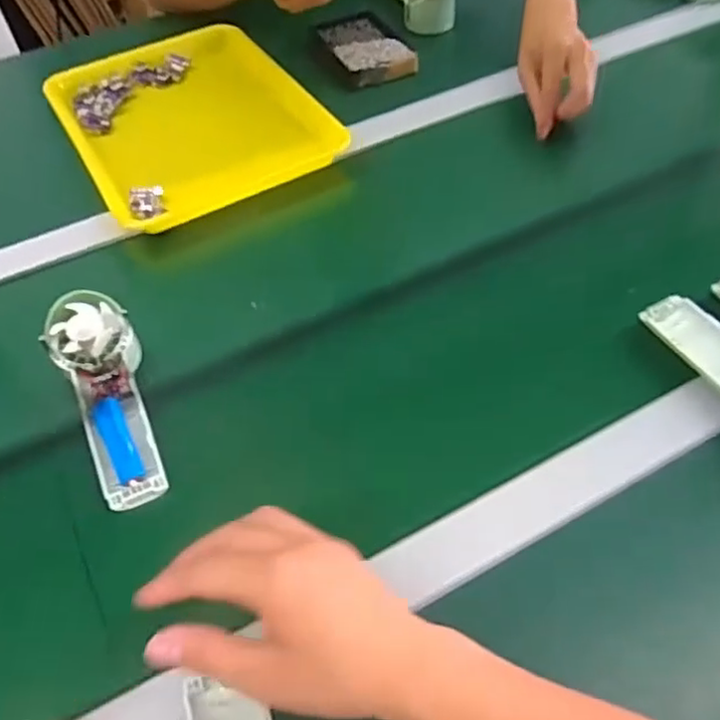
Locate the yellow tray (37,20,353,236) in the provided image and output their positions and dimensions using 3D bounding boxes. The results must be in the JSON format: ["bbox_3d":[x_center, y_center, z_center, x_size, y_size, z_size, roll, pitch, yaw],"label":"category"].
[{"bbox_3d":[-0.184,-0.272,0.723,0.256,0.034,0.306,-25,55,-17],"label":"yellow tray"}]

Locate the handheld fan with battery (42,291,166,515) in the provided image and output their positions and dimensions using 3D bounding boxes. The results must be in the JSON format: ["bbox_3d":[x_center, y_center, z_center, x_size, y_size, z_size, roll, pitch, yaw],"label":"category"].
[{"bbox_3d":[-0.191,0.027,0.493,0.059,0.035,0.180,-20,68,-13],"label":"handheld fan with battery"}]

